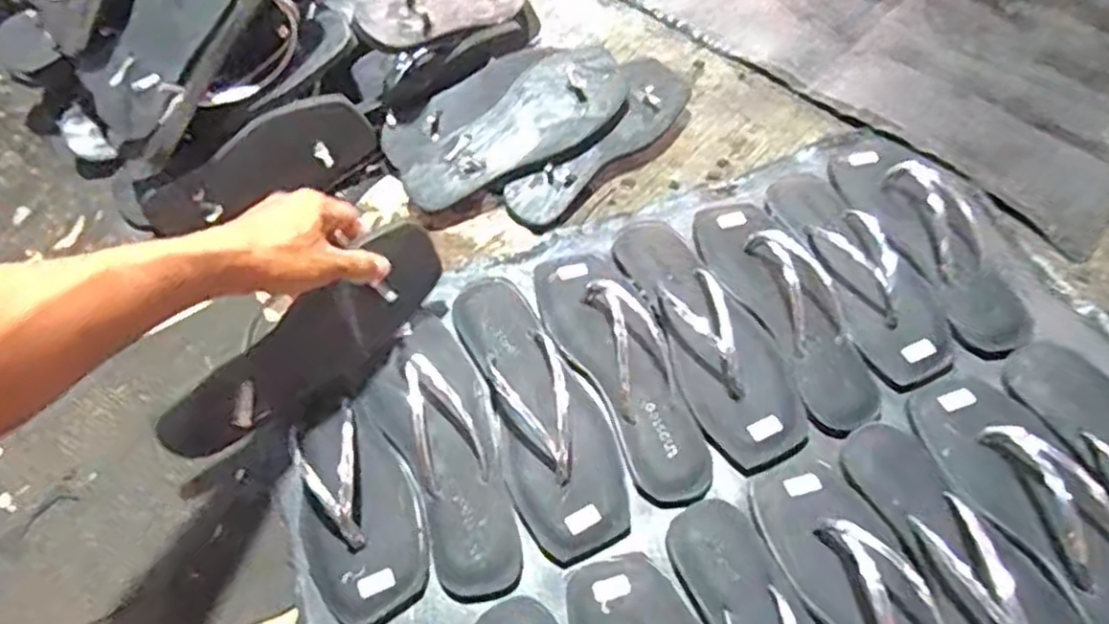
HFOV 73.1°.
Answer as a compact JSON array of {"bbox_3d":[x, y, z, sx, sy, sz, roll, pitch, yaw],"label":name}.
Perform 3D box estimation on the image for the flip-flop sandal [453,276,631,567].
[{"bbox_3d":[-0.012,0.066,0.606,0.090,0.041,0.255,-19,62,-7],"label":"flip-flop sandal"}]

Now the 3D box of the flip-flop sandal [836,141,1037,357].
[{"bbox_3d":[0.341,-0.072,0.684,0.102,0.049,0.249,-19,62,-7],"label":"flip-flop sandal"}]

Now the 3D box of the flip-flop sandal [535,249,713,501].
[{"bbox_3d":[0.053,0.033,0.620,0.082,0.041,0.249,-21,62,-8],"label":"flip-flop sandal"}]

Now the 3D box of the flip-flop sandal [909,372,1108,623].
[{"bbox_3d":[0.362,0.150,0.545,0.078,0.033,0.247,-26,63,-10],"label":"flip-flop sandal"}]

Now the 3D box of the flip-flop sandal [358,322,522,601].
[{"bbox_3d":[-0.087,0.102,0.592,0.091,0.034,0.237,-25,63,-10],"label":"flip-flop sandal"}]

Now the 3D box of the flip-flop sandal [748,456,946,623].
[{"bbox_3d":[0.227,0.205,0.517,0.082,0.038,0.236,-25,63,-10],"label":"flip-flop sandal"}]

